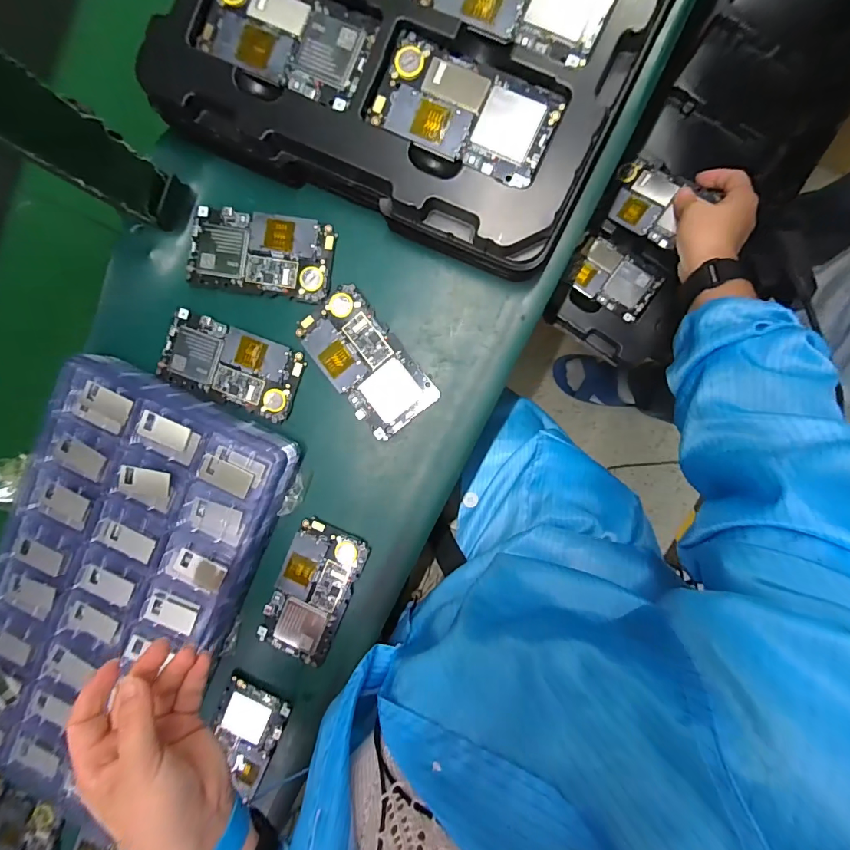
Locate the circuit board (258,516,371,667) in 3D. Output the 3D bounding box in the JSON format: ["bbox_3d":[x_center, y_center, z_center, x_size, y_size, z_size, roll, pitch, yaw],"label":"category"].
[{"bbox_3d":[-0.100,0.150,0.384,0.066,0.010,0.126,24,97,7],"label":"circuit board"}]

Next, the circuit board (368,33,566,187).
[{"bbox_3d":[0.027,-0.219,0.299,0.124,0.010,0.063,26,97,7],"label":"circuit board"}]

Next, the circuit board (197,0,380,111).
[{"bbox_3d":[-0.100,-0.279,0.306,0.124,0.010,0.065,25,97,7],"label":"circuit board"}]

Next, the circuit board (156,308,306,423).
[{"bbox_3d":[-0.171,-0.052,0.376,0.123,0.014,0.064,22,97,7],"label":"circuit board"}]

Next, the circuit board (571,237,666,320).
[{"bbox_3d":[0.223,-0.171,0.502,0.093,0.005,0.063,34,98,5],"label":"circuit board"}]

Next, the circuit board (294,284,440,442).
[{"bbox_3d":[-0.050,-0.053,0.360,0.066,0.007,0.122,-39,87,9],"label":"circuit board"}]

